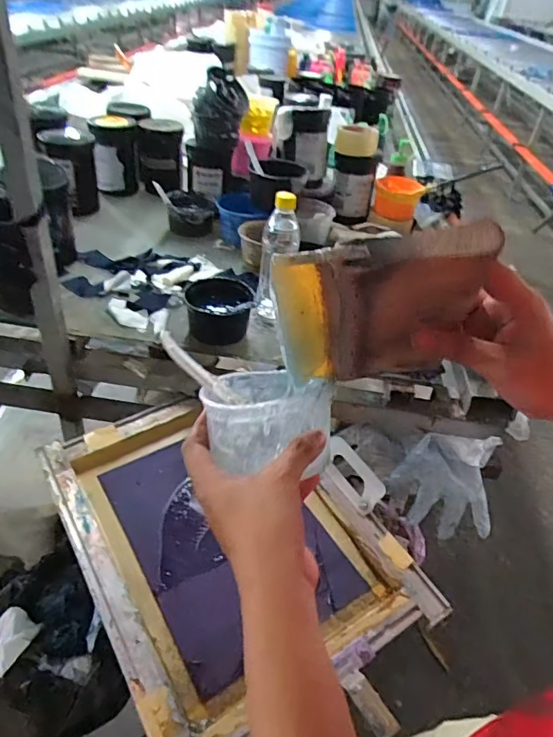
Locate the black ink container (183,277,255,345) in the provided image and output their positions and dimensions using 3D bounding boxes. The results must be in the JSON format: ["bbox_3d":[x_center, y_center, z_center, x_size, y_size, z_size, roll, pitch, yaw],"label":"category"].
[{"bbox_3d":[-0.092,-0.094,0.834,0.111,0.068,0.098,-2,39,-12],"label":"black ink container"}]

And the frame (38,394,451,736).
[{"bbox_3d":[-0.066,0.220,0.711,0.379,0.042,0.492,-23,53,-25],"label":"frame"}]

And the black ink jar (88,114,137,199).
[{"bbox_3d":[-0.376,-0.493,1.188,0.101,0.157,0.102,-2,39,-13],"label":"black ink jar"}]

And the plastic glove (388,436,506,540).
[{"bbox_3d":[0.267,0.186,0.808,0.174,0.042,0.158,4,75,-9],"label":"plastic glove"}]

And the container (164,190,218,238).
[{"bbox_3d":[-0.185,-0.337,1.113,0.105,0.069,0.091,-2,39,-13],"label":"container"}]

